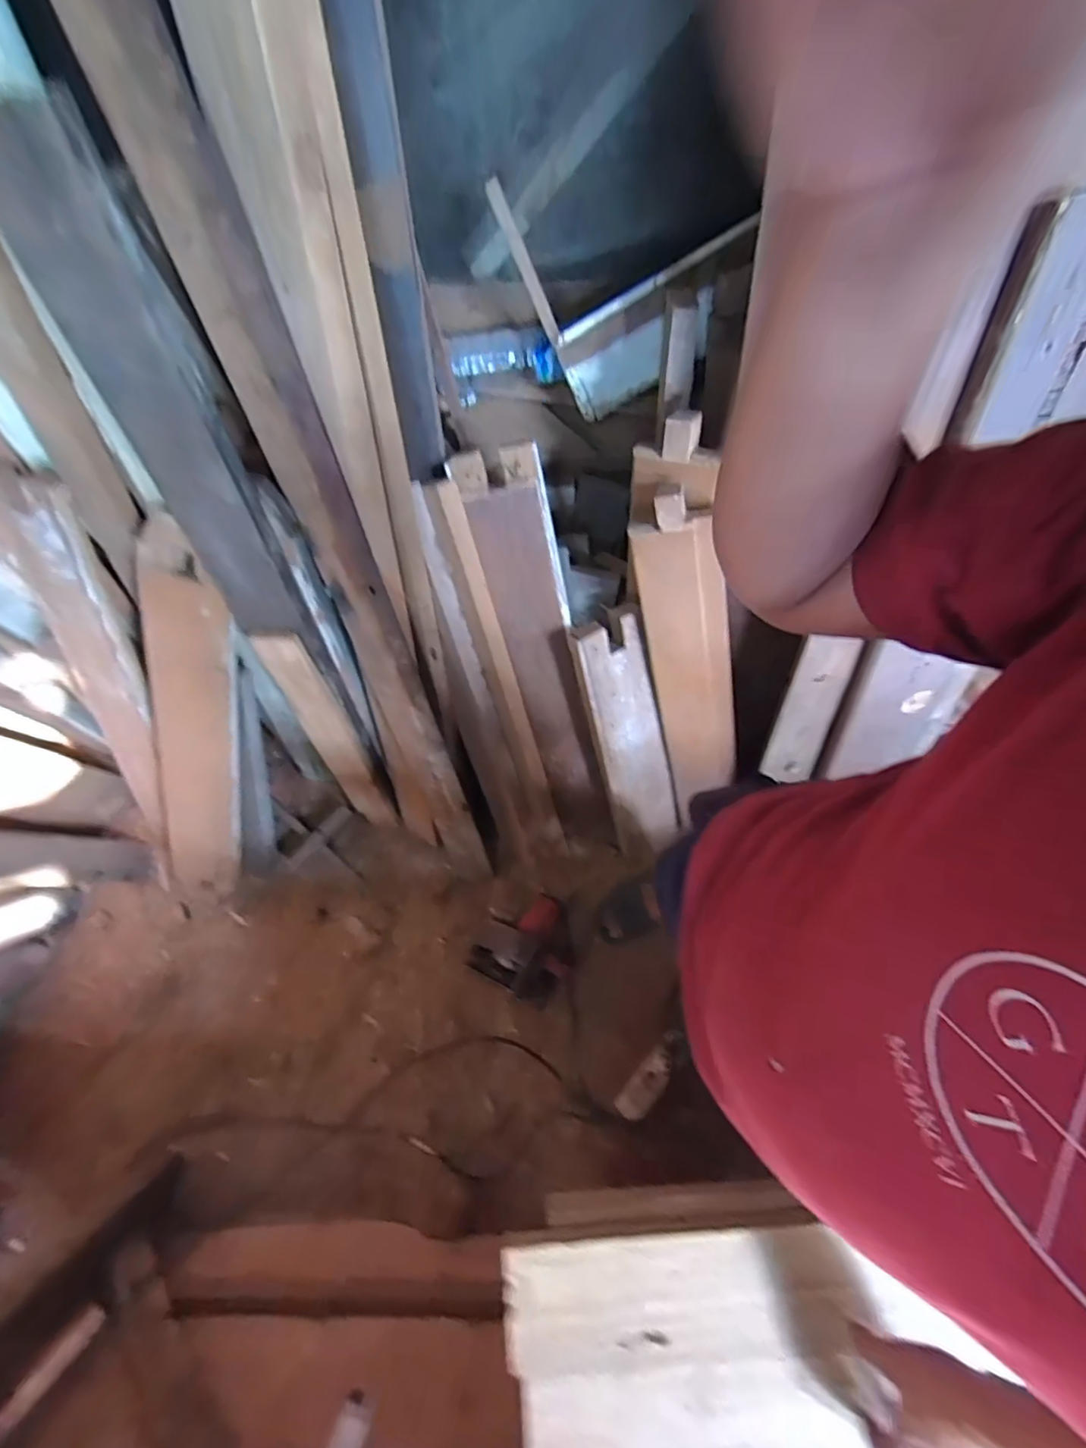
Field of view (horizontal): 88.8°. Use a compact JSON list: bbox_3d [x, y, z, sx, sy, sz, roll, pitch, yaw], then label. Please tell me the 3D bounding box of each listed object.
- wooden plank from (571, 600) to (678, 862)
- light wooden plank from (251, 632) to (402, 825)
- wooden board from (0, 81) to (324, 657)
[{"bbox_3d":[0.180,0.055,1.134,0.137,0.603,0.051,-21,34,-5],"label":"wooden plank"},{"bbox_3d":[-0.424,0.045,1.150,0.094,0.619,0.034,-7,52,0],"label":"light wooden plank"},{"bbox_3d":[-0.456,-0.341,0.701,0.132,0.600,0.039,1,52,2],"label":"wooden board"}]

